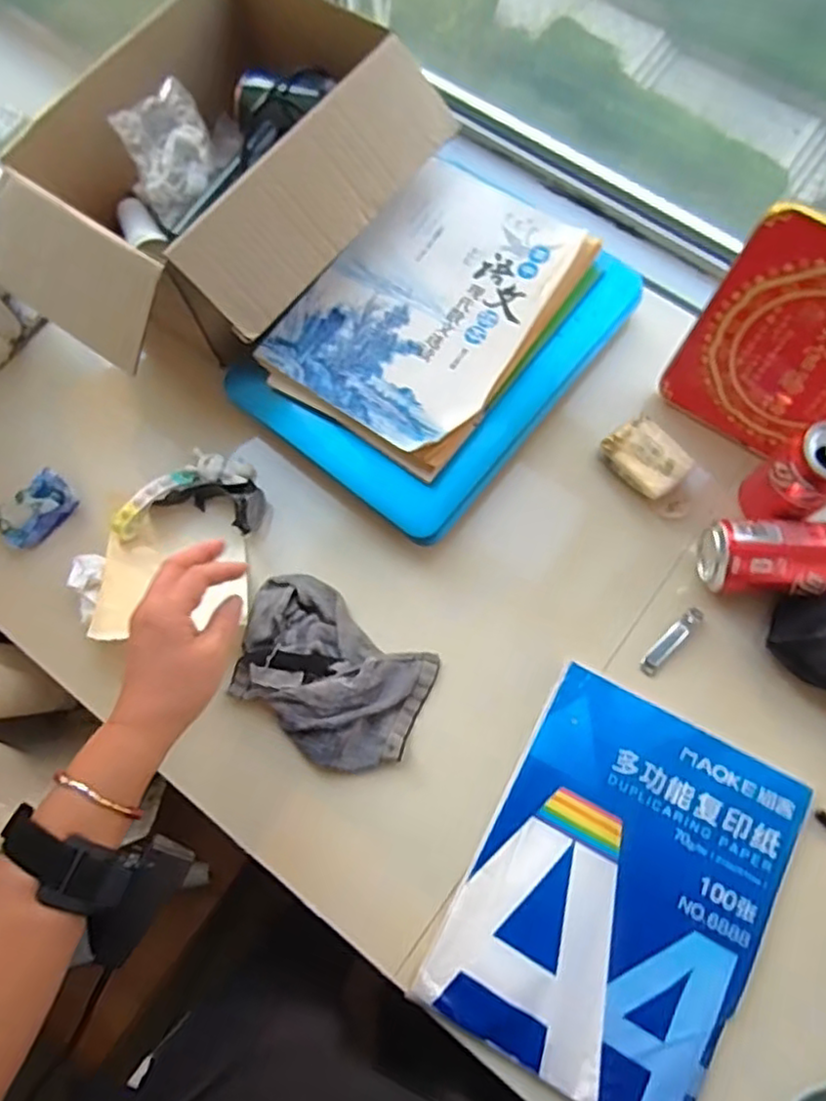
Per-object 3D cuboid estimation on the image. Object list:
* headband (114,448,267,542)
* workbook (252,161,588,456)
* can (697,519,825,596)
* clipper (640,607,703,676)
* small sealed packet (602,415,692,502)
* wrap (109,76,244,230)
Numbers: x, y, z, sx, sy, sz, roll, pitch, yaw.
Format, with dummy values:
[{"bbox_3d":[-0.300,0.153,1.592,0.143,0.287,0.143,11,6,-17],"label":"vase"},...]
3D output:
[{"bbox_3d":[-0.216,-0.058,0.646,0.144,0.034,0.089,-1,72,2],"label":"headband"},{"bbox_3d":[0.016,-0.243,0.639,0.203,0.027,0.282,33,78,11],"label":"workbook"},{"bbox_3d":[0.319,0.008,0.592,0.119,0.068,0.067,2,74,3],"label":"can"},{"bbox_3d":[0.234,0.082,0.603,0.016,0.010,0.076,42,88,15],"label":"clipper"},{"bbox_3d":[0.227,-0.089,0.648,0.060,0.030,0.076,-41,74,-12],"label":"small sealed packet"},{"bbox_3d":[-0.230,-0.388,0.638,0.071,0.066,0.120,34,78,11],"label":"wrap"}]

